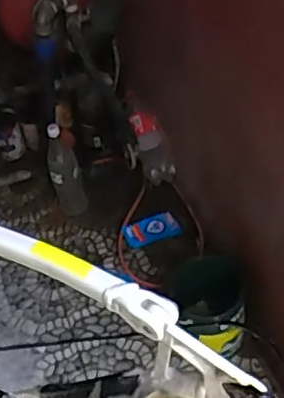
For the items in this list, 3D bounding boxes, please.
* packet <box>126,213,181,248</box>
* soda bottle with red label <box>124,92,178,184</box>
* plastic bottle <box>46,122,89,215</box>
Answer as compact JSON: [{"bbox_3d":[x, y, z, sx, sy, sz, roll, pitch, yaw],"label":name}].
[{"bbox_3d":[0.030,0.090,1.792,0.148,0.026,0.082,-20,47,-12],"label":"packet"},{"bbox_3d":[0.010,-0.177,1.740,0.079,0.090,0.278,-17,71,-9],"label":"soda bottle with red label"},{"bbox_3d":[-0.214,-0.082,1.784,0.087,0.296,0.102,-12,46,-4],"label":"plastic bottle"}]

